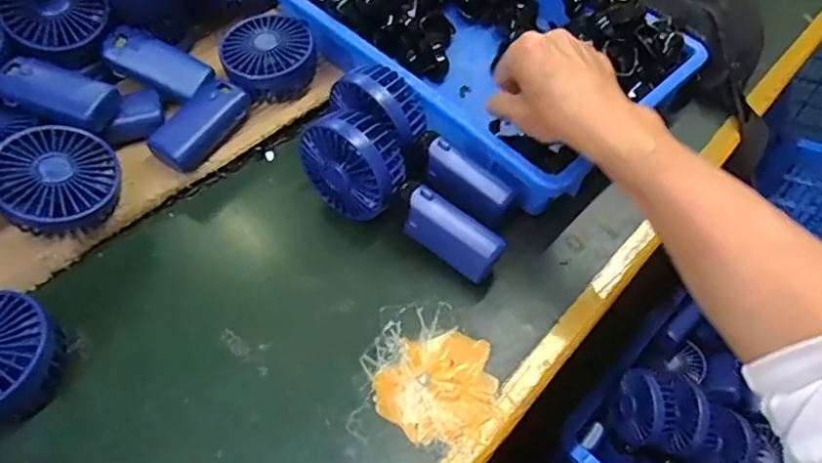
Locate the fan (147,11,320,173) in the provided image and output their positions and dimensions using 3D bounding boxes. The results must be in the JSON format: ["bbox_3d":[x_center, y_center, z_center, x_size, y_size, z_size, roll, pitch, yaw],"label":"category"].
[{"bbox_3d":[-0.159,-0.131,0.519,0.076,0.048,0.180,30,58,20],"label":"fan"}]

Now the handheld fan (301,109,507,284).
[{"bbox_3d":[-0.003,-0.030,0.463,0.175,0.080,0.058,37,60,9],"label":"handheld fan"}]

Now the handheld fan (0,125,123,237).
[{"bbox_3d":[-0.320,-0.032,0.428,0.182,0.054,0.085,-3,51,-22],"label":"handheld fan"}]

